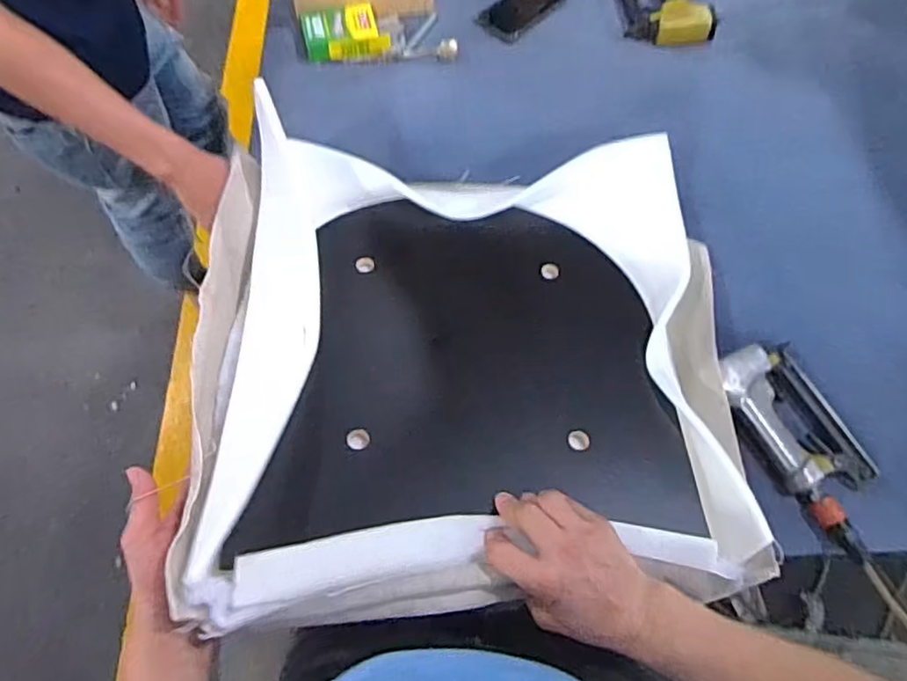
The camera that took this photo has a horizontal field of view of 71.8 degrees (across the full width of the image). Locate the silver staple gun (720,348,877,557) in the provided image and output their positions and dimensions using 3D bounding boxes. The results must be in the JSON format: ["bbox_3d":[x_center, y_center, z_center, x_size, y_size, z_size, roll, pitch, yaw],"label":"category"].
[{"bbox_3d":[0.408,0.112,0.725,0.124,0.040,0.248,-29,70,-15],"label":"silver staple gun"}]

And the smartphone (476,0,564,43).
[{"bbox_3d":[0.110,-0.547,1.036,0.078,0.006,0.152,39,69,14],"label":"smartphone"}]

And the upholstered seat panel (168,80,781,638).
[{"bbox_3d":[0.026,0.004,0.665,0.567,0.126,0.555,-3,65,-4],"label":"upholstered seat panel"}]

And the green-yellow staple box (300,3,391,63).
[{"bbox_3d":[-0.168,-0.475,0.971,0.132,0.032,0.082,-12,66,-8],"label":"green-yellow staple box"}]

